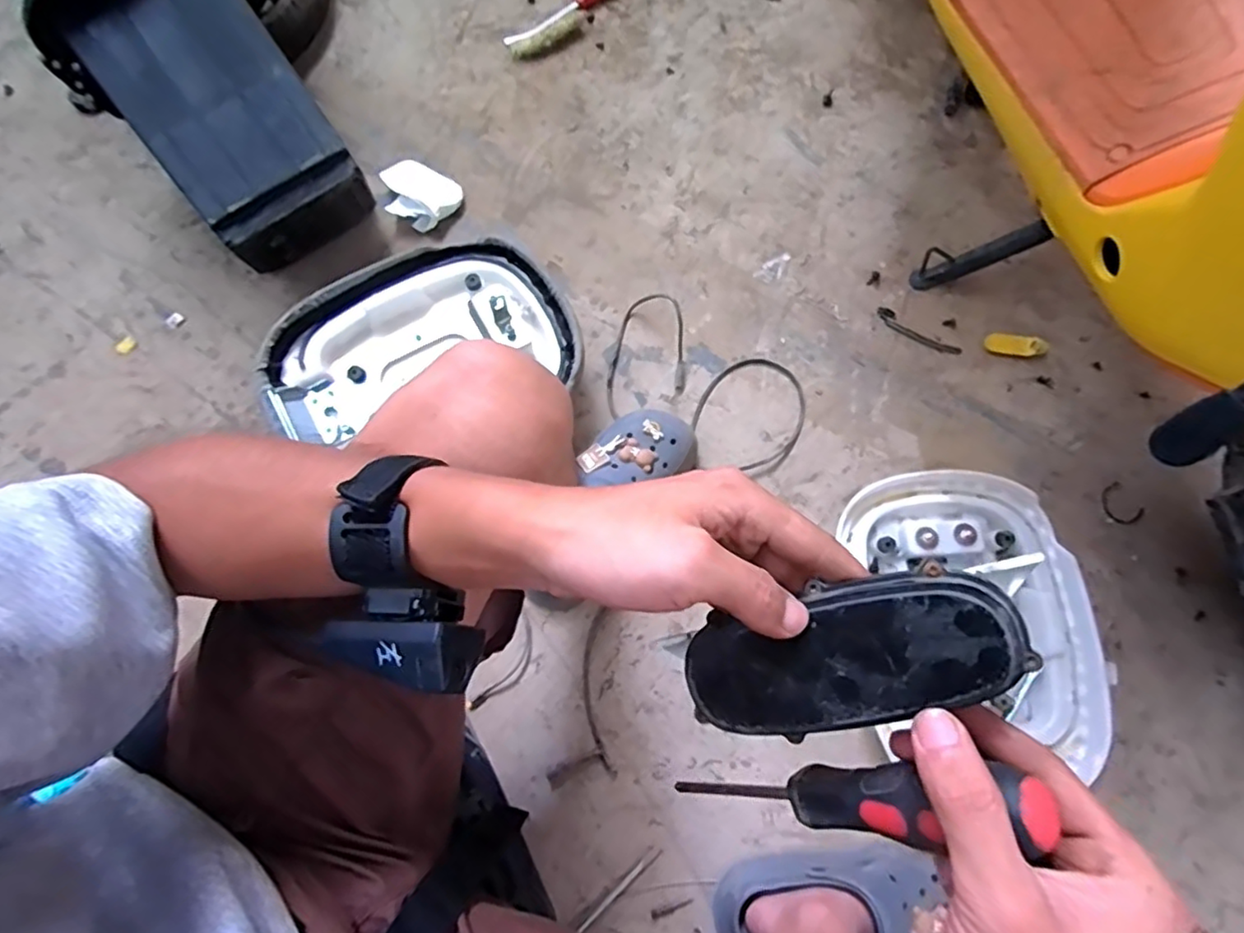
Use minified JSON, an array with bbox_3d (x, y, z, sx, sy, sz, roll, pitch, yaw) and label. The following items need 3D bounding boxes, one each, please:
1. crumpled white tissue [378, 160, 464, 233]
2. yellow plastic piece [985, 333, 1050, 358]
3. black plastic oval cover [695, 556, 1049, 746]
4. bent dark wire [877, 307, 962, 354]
[{"bbox_3d":[-0.287,-0.377,0.861,0.109,0.035,0.082,27,78,8],"label":"crumpled white tissue"},{"bbox_3d":[0.515,-0.157,0.805,0.076,0.018,0.026,8,76,3],"label":"yellow plastic piece"},{"bbox_3d":[0.084,0.075,0.239,0.125,0.011,0.051,-23,75,24],"label":"black plastic oval cover"},{"bbox_3d":[0.393,-0.177,0.819,0.117,0.004,0.022,33,79,9],"label":"bent dark wire"}]

